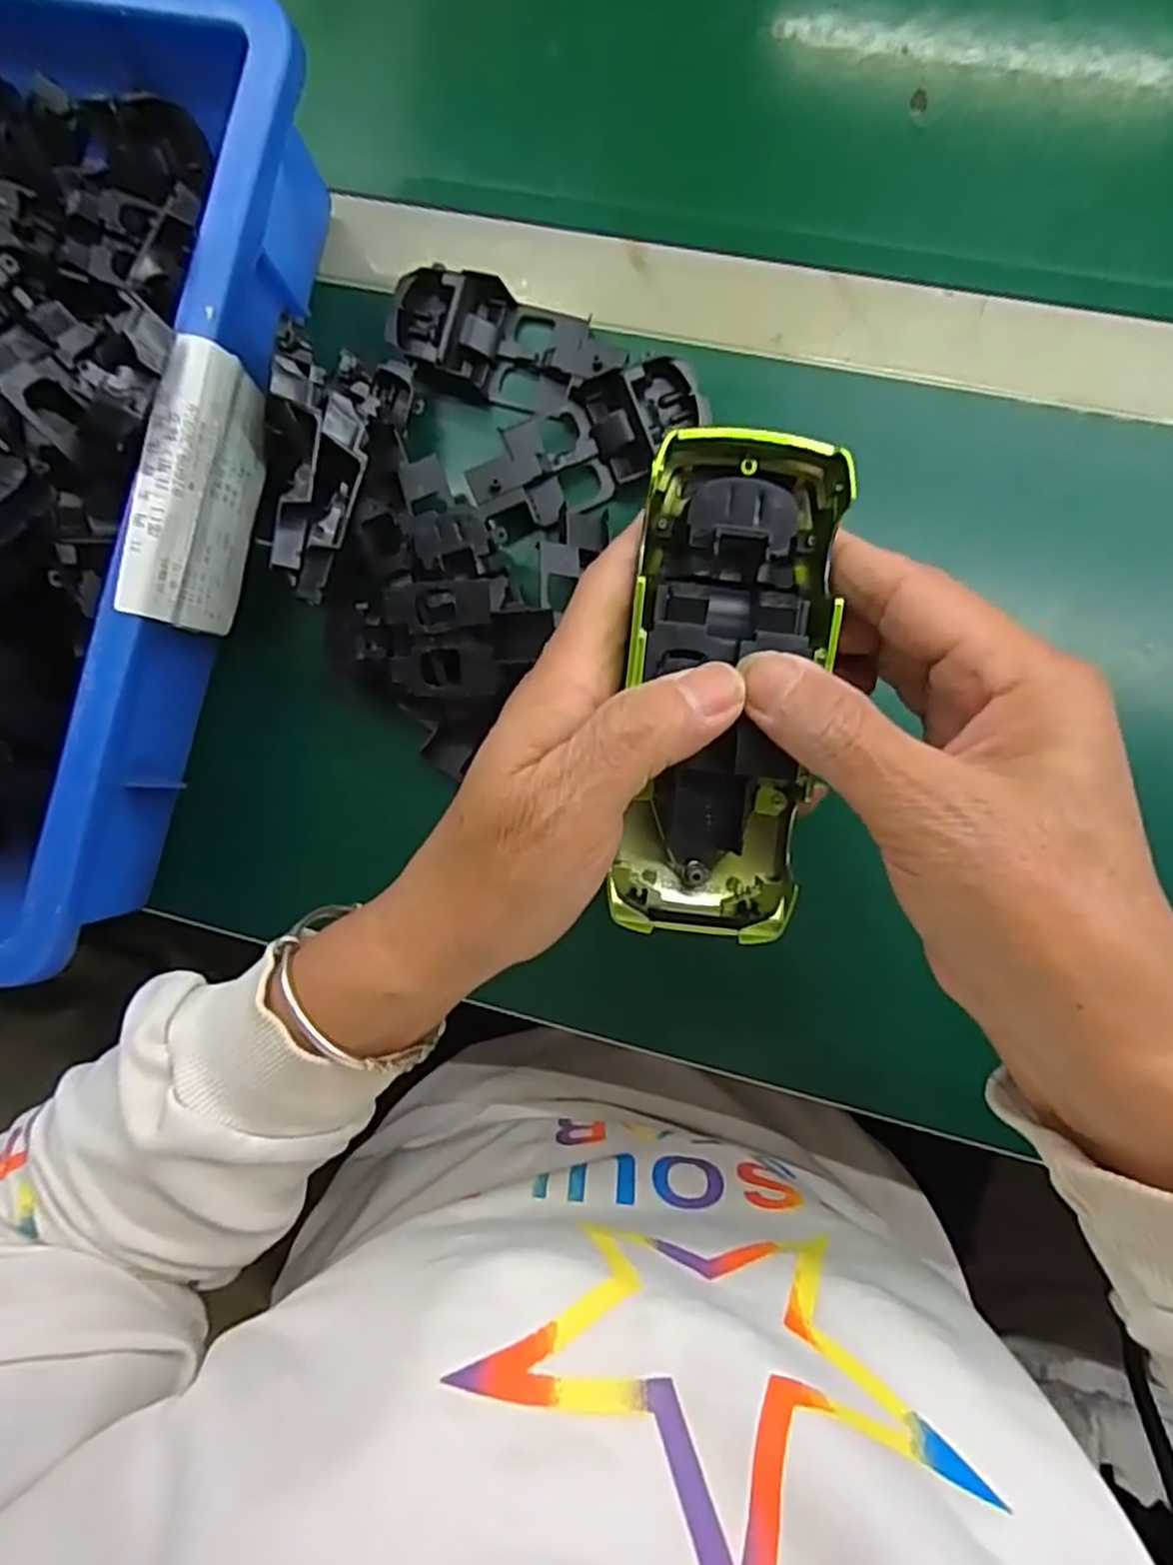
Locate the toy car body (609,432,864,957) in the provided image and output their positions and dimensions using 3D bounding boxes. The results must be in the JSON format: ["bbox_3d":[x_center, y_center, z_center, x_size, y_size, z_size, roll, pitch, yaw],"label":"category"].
[{"bbox_3d":[0.039,-0.025,0.206,0.052,0.026,0.131,6,97,7],"label":"toy car body"}]

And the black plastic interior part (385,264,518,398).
[{"bbox_3d":[-0.060,-0.200,0.326,0.045,0.021,0.043,20,91,6],"label":"black plastic interior part"}]

